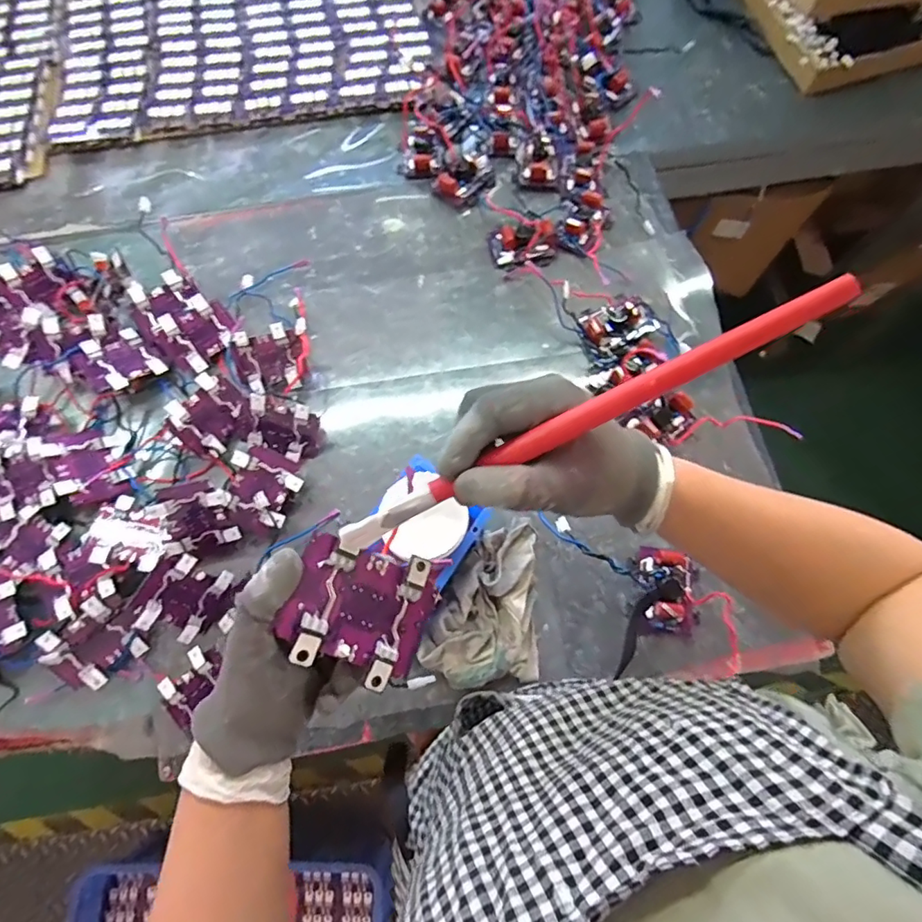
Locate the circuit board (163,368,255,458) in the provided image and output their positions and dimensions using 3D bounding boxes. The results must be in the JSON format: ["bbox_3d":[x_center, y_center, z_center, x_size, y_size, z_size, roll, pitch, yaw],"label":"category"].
[{"bbox_3d":[-0.324,-0.060,0.677,0.088,0.014,0.093,50,64,-26],"label":"circuit board"}]

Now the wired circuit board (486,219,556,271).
[{"bbox_3d":[0.094,-0.334,0.785,0.104,0.042,0.083,-14,74,-5],"label":"wired circuit board"}]

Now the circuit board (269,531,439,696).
[{"bbox_3d":[-0.059,0.090,0.322,0.094,0.008,0.077,33,66,-24],"label":"circuit board"}]

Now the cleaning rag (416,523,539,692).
[{"bbox_3d":[0.023,0.167,0.607,0.127,0.035,0.175,1,73,0],"label":"cleaning rag"}]

